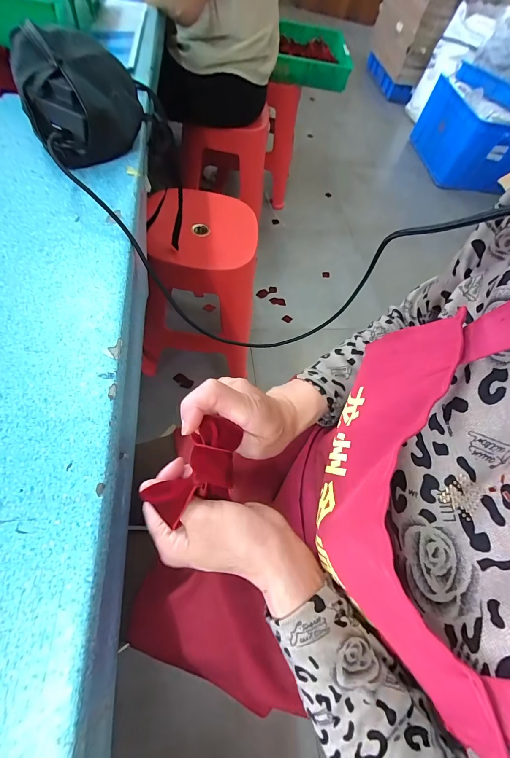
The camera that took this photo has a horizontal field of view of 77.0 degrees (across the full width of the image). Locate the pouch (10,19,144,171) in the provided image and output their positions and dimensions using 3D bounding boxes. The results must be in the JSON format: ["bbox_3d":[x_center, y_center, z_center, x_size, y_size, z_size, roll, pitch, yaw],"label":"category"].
[{"bbox_3d":[-0.228,-0.377,0.427,0.147,0.090,0.174,-21,68,-19],"label":"pouch"}]

